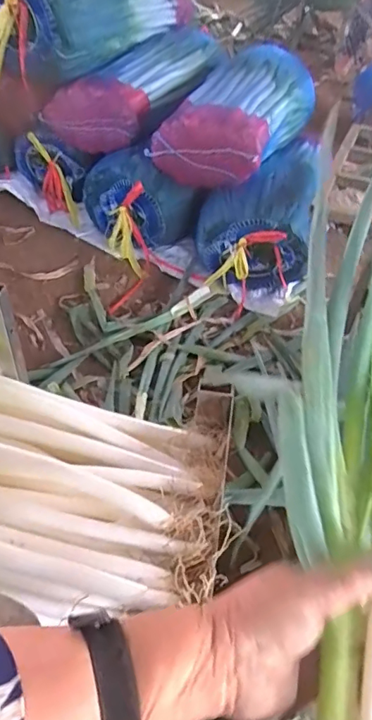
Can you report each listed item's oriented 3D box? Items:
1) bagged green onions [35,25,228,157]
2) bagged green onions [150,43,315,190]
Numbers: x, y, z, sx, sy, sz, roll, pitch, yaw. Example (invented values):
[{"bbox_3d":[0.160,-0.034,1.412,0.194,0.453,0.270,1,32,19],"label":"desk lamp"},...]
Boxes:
[{"bbox_3d":[-0.112,-0.777,1.467,0.319,0.178,0.552,22,47,14],"label":"bagged green onions"},{"bbox_3d":[0.147,-0.644,1.374,0.256,0.212,0.526,22,47,14],"label":"bagged green onions"}]

